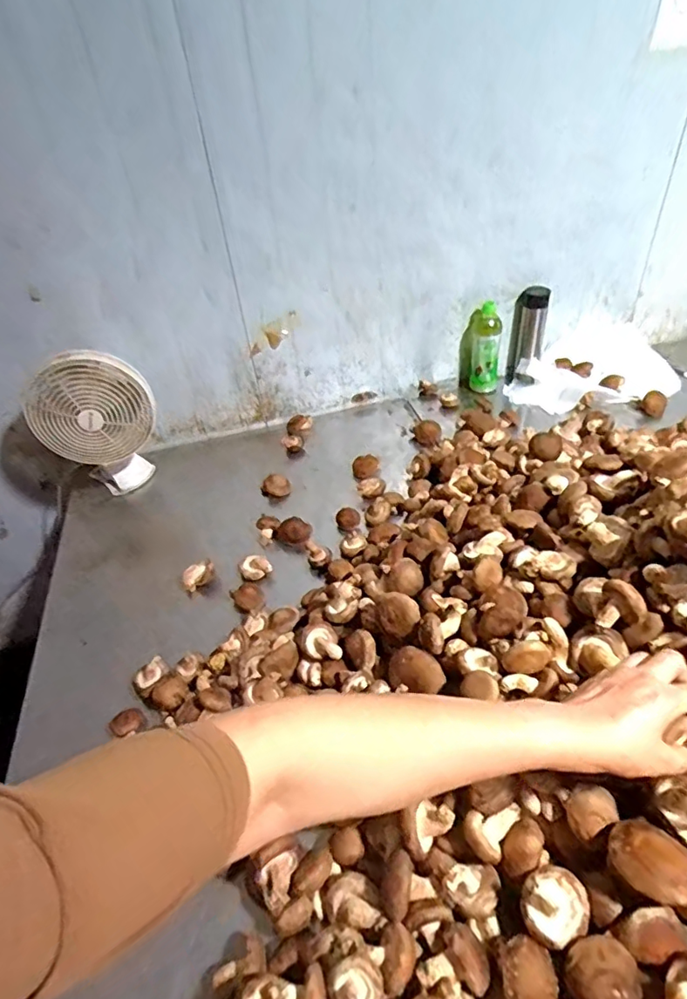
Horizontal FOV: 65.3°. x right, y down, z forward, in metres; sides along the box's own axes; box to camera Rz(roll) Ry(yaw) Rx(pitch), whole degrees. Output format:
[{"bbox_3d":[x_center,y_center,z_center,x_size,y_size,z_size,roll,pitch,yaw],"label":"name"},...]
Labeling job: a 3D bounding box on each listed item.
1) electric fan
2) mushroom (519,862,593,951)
[{"bbox_3d":[-0.471,-0.136,1.051,0.215,0.328,0.168,-21,43,-15],"label":"electric fan"},{"bbox_3d":[0.182,0.353,0.465,0.055,0.045,0.051,-4,42,4],"label":"mushroom"}]

